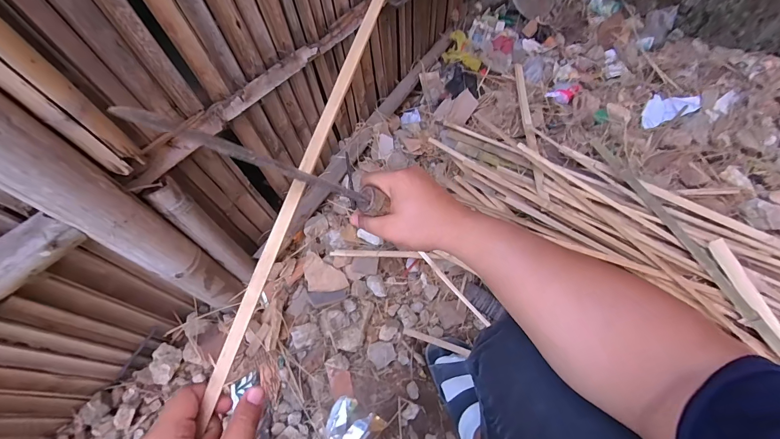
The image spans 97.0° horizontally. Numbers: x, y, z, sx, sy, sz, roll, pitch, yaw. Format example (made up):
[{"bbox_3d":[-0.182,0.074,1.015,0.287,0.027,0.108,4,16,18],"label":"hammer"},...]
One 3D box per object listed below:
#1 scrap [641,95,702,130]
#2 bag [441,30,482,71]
[{"bbox_3d":[0.787,-0.320,0.987,0.171,0.036,0.091,-18,60,-10],"label":"scrap"},{"bbox_3d":[0.237,-0.545,1.114,0.125,0.034,0.150,12,60,8],"label":"bag"}]

